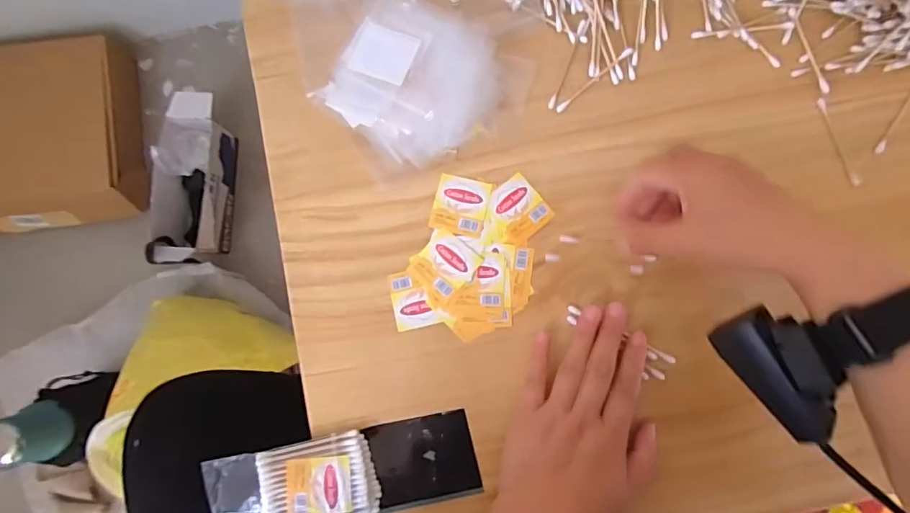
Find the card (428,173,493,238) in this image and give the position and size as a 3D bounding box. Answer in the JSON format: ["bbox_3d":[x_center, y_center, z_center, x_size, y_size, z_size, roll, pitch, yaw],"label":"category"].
[{"bbox_3d":[0.004,-0.038,0.378,0.040,0.004,0.042,12,83,4],"label":"card"}]

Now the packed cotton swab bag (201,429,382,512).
[{"bbox_3d":[-0.113,0.164,0.351,0.114,0.013,0.063,-13,84,0],"label":"packed cotton swab bag"}]

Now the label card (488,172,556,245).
[{"bbox_3d":[0.046,-0.035,0.377,0.040,0.004,0.042,-39,85,-3],"label":"label card"}]

